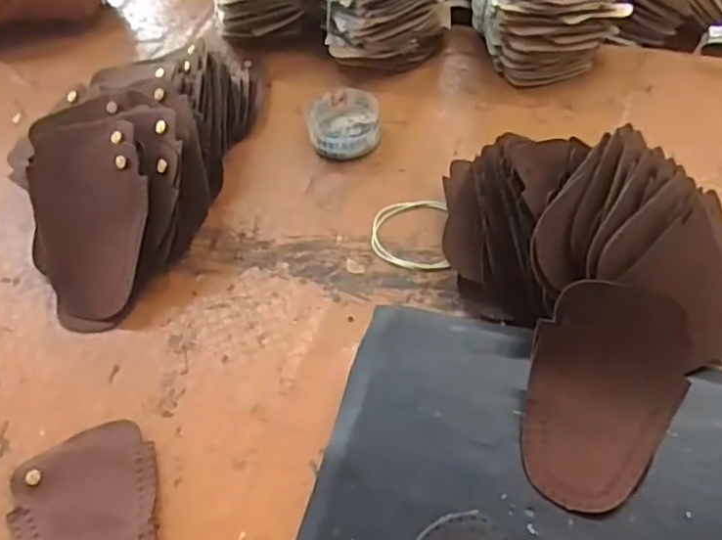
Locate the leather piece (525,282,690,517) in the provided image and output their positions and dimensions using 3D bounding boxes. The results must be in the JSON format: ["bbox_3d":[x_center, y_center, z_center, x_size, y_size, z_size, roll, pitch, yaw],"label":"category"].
[{"bbox_3d":[0.138,0.068,0.372,0.084,0.052,0.123,18,56,18],"label":"leather piece"}]

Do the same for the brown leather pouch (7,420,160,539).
[{"bbox_3d":[-0.155,0.150,0.386,0.085,0.006,0.123,-31,56,-18],"label":"brown leather pouch"}]

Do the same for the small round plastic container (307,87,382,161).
[{"bbox_3d":[-0.014,-0.130,0.585,0.061,0.025,0.073,-6,52,1],"label":"small round plastic container"}]

